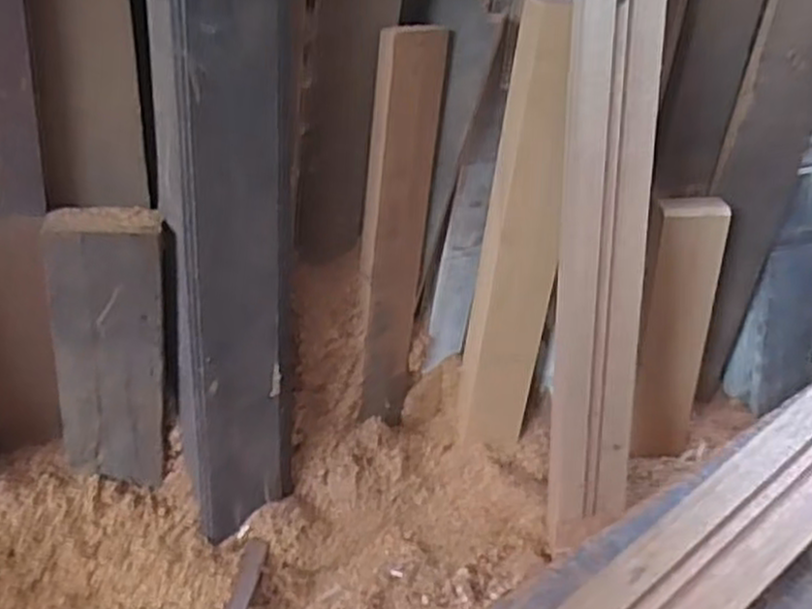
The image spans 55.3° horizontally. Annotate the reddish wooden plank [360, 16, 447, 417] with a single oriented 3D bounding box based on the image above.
[{"bbox_3d":[-0.013,-0.086,1.145,0.113,0.614,0.020,-19,37,-39],"label":"reddish wooden plank"}]

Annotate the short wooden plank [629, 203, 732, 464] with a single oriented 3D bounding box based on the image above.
[{"bbox_3d":[0.457,0.050,1.325,0.122,0.471,0.060,-3,31,2],"label":"short wooden plank"}]

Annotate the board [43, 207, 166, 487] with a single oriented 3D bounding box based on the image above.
[{"bbox_3d":[-0.363,0.061,0.952,0.126,0.375,0.063,-1,33,-18],"label":"board"}]

